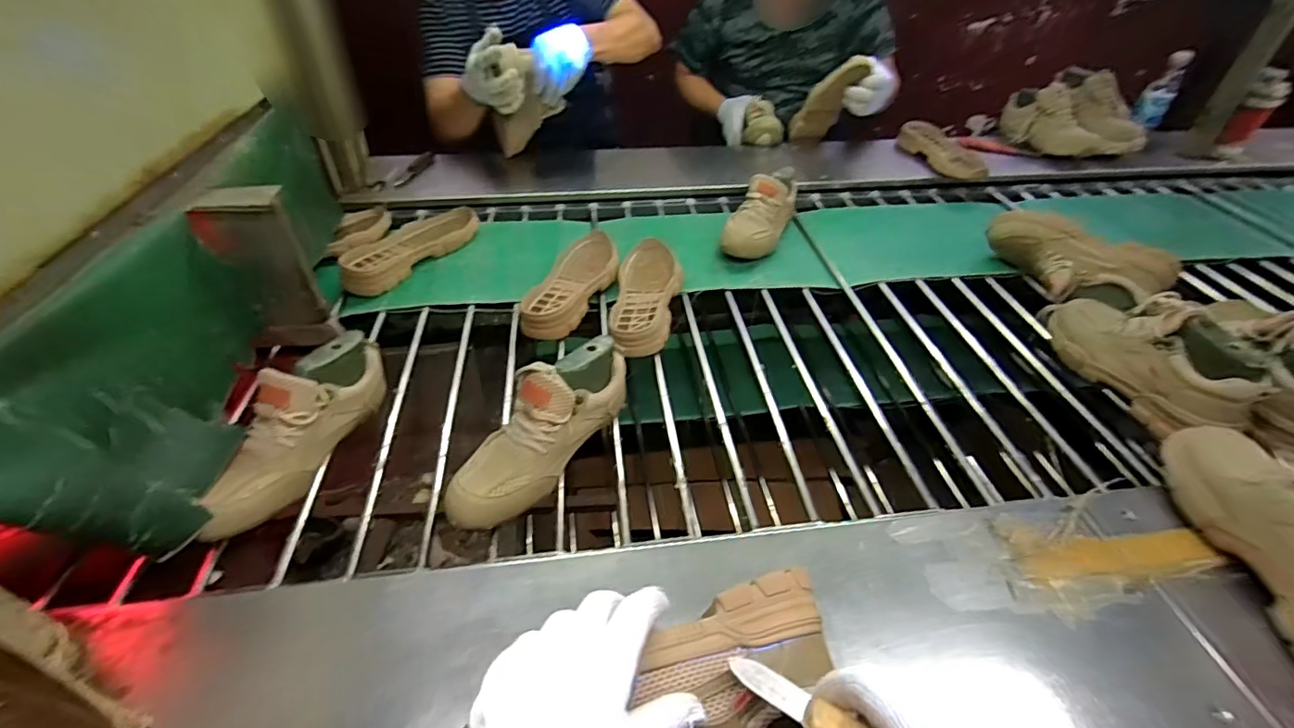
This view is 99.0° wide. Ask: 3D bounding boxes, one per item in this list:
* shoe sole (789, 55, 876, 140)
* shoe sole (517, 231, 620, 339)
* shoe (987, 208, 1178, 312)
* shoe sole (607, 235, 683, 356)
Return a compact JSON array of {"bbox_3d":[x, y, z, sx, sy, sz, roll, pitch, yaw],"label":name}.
[{"bbox_3d":[0.413,-0.604,1.280,0.084,0.242,0.024,32,65,1],"label":"shoe sole"},{"bbox_3d":[-0.116,-0.142,0.928,0.112,0.040,0.296,12,44,10],"label":"shoe sole"},{"bbox_3d":[0.713,-0.172,0.937,0.115,0.110,0.270,-33,54,-32],"label":"shoe"},{"bbox_3d":[0.002,-0.116,0.899,0.104,0.045,0.280,5,43,2],"label":"shoe sole"}]

